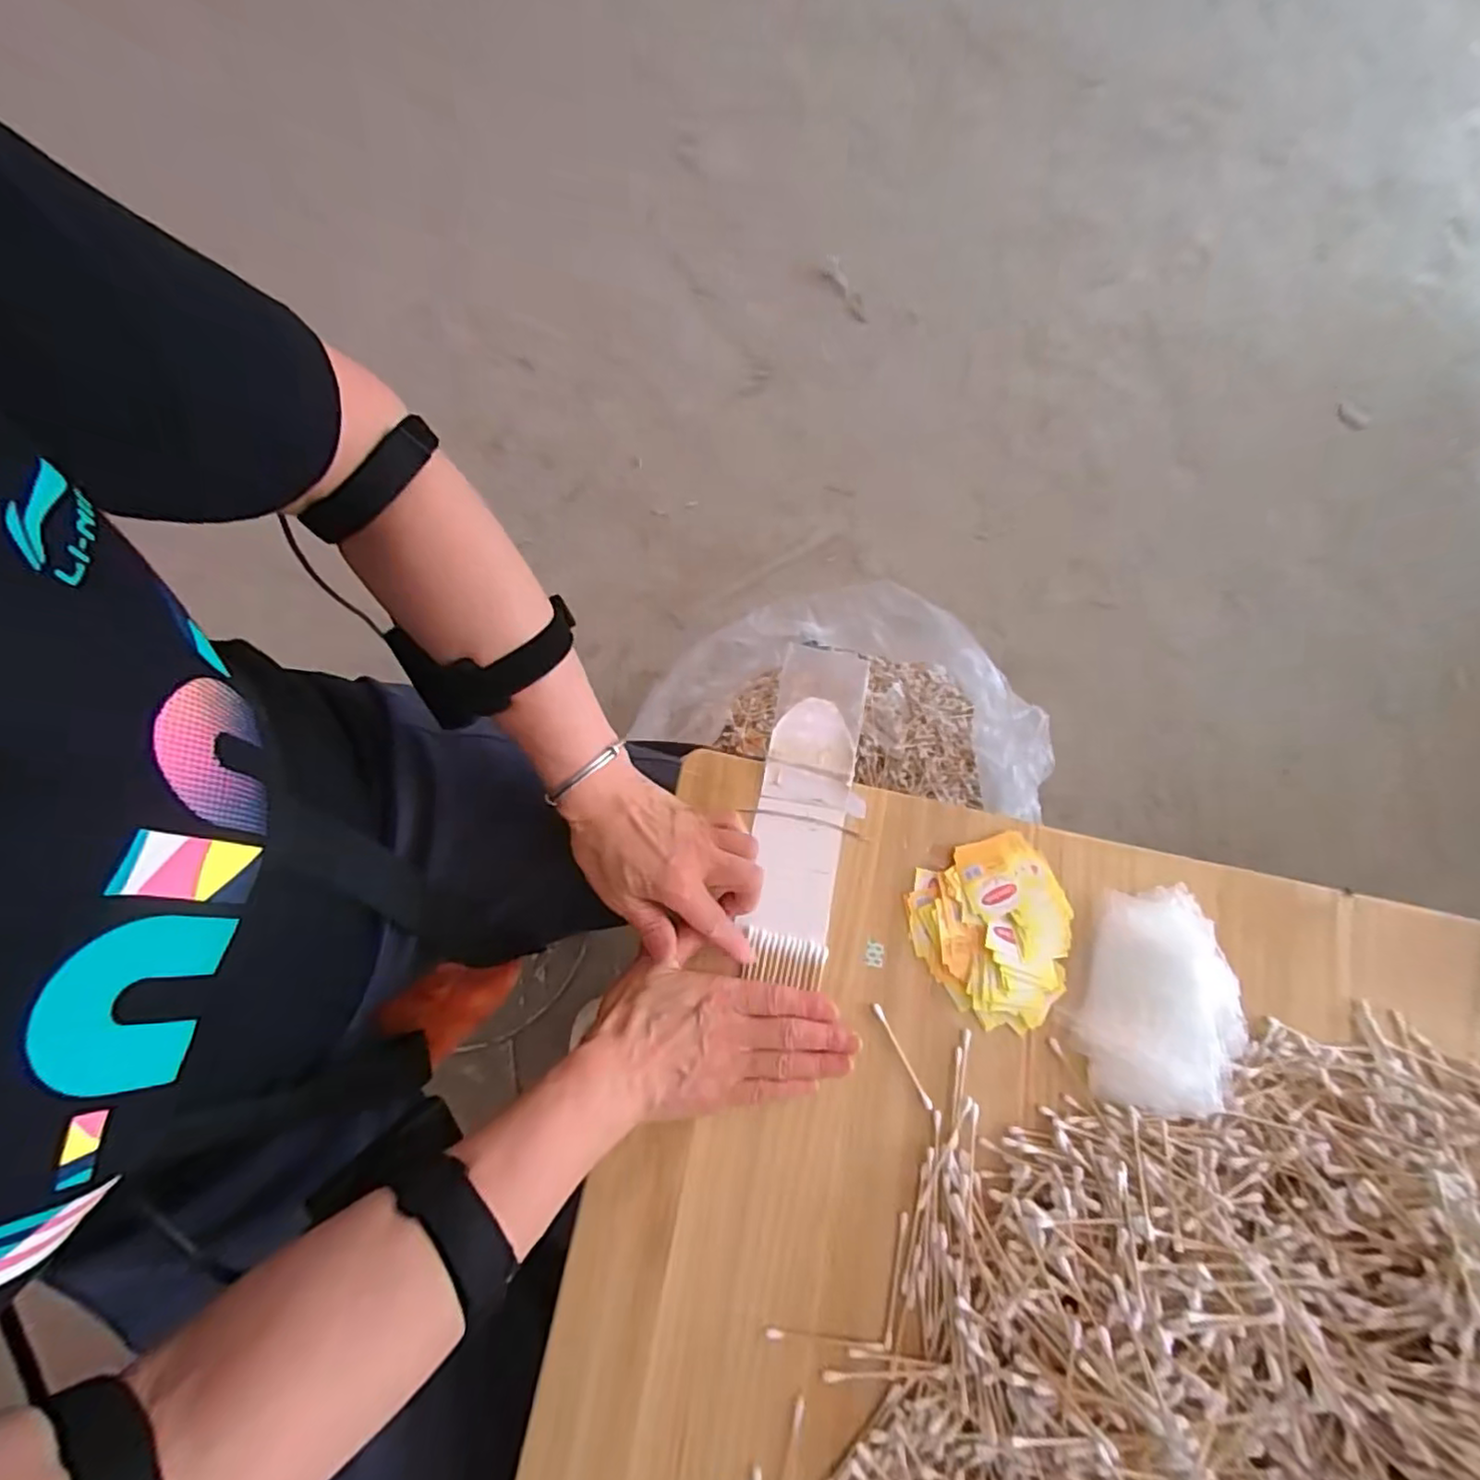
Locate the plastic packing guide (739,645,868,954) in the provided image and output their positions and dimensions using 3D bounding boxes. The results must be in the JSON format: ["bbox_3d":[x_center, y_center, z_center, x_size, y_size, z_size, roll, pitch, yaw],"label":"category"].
[{"bbox_3d":[0.049,0.031,0.462,0.065,0.017,0.203,8,77,1],"label":"plastic packing guide"}]

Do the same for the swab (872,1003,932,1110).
[{"bbox_3d":[0.106,0.205,0.424,0.006,0.005,0.070,-25,80,-12],"label":"swab"}]

